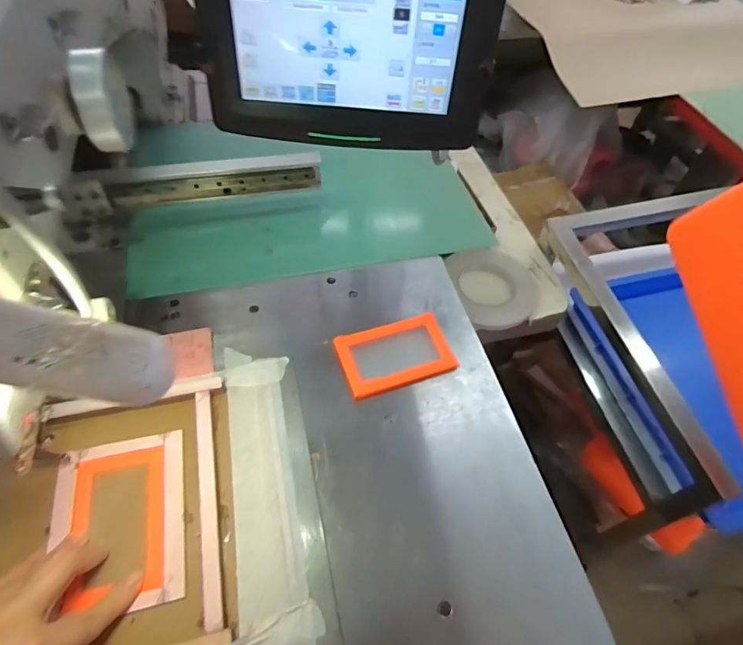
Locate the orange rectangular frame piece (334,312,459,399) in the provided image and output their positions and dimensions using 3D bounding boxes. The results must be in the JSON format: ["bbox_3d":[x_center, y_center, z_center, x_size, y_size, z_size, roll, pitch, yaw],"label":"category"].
[{"bbox_3d":[0.023,0.029,0.448,0.106,0.013,0.067,-17,58,-15],"label":"orange rectangular frame piece"}]

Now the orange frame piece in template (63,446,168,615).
[{"bbox_3d":[-0.186,0.146,0.342,0.064,0.009,0.102,-10,56,-10],"label":"orange frame piece in template"}]

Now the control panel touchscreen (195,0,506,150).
[{"bbox_3d":[-0.016,-0.193,0.325,0.199,0.134,0.032,4,55,-1],"label":"control panel touchscreen"}]

